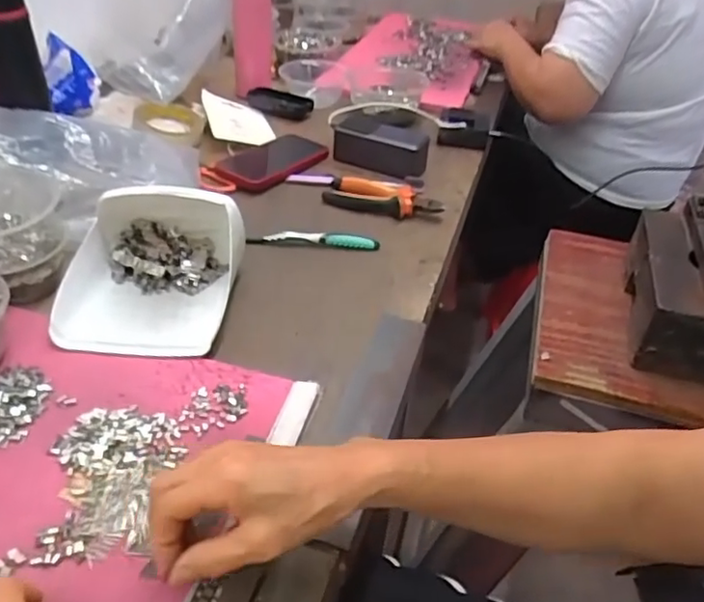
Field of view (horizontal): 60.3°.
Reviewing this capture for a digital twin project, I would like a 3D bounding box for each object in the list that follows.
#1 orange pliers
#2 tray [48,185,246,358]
[{"bbox_3d":[0.041,-0.136,0.780,0.149,0.020,0.071,9,39,4],"label":"orange pliers"},{"bbox_3d":[-0.191,-0.042,0.583,0.157,0.080,0.185,5,39,-1],"label":"tray"}]

